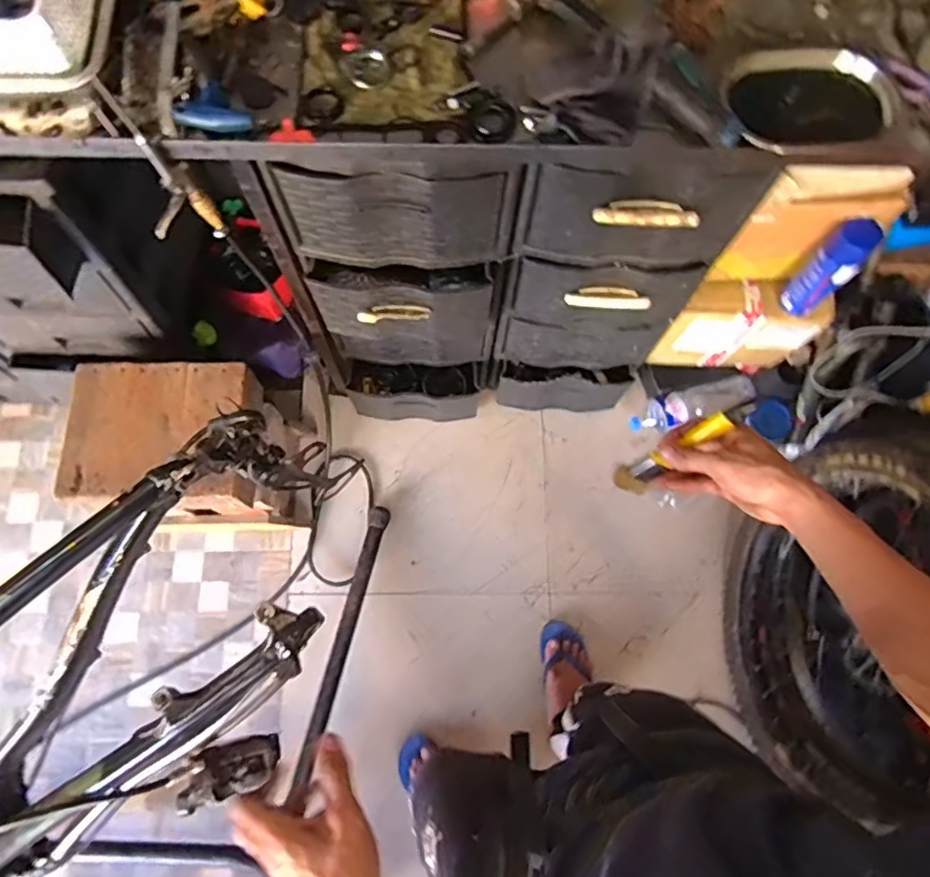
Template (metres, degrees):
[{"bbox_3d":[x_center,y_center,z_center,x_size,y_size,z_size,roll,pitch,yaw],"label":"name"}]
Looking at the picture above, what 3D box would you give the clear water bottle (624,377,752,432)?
[{"bbox_3d":[0.548,-0.075,1.500,0.306,0.103,0.091,-19,75,-7],"label":"clear water bottle"}]

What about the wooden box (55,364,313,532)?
[{"bbox_3d":[-0.555,0.037,1.266,0.315,0.391,0.247,0,74,-2],"label":"wooden box"}]

